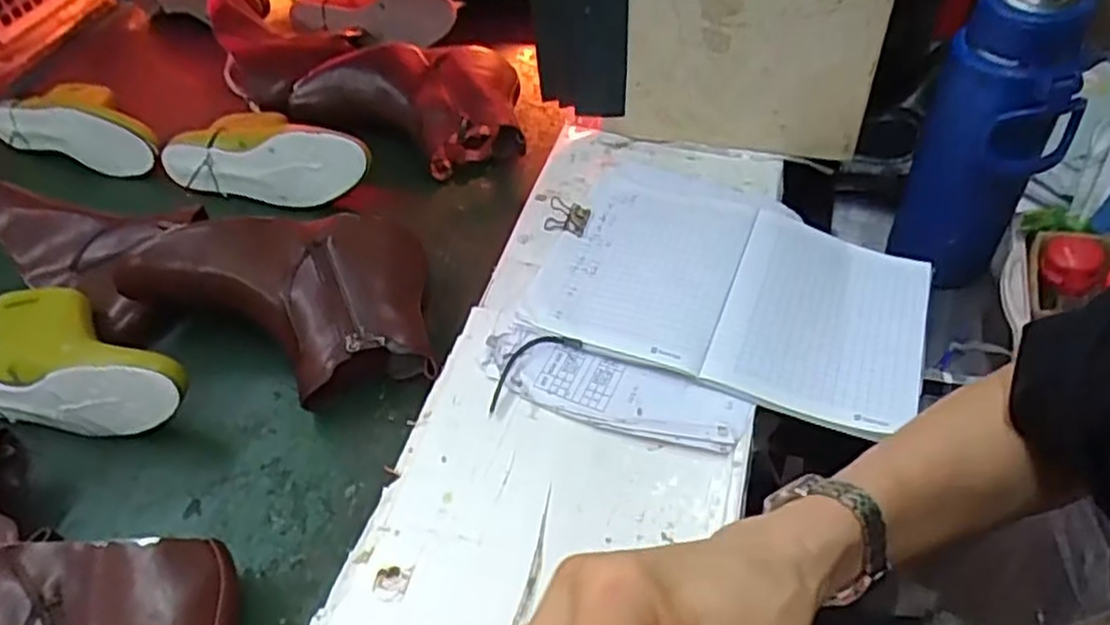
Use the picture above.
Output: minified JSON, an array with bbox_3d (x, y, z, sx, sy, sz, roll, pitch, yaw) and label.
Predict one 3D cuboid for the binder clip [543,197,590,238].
[{"bbox_3d":[0.011,-0.089,0.695,0.040,0.018,0.031,17,52,21],"label":"binder clip"}]

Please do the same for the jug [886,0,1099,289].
[{"bbox_3d":[0.381,-0.137,0.681,0.106,0.288,0.080,22,55,23],"label":"jug"}]

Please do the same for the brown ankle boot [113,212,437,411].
[{"bbox_3d":[-0.233,0.001,0.639,0.247,0.089,0.154,-9,49,-3],"label":"brown ankle boot"}]

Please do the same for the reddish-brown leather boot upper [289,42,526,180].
[{"bbox_3d":[-0.161,-0.234,0.847,0.258,0.088,0.148,2,49,7],"label":"reddish-brown leather boot upper"}]

